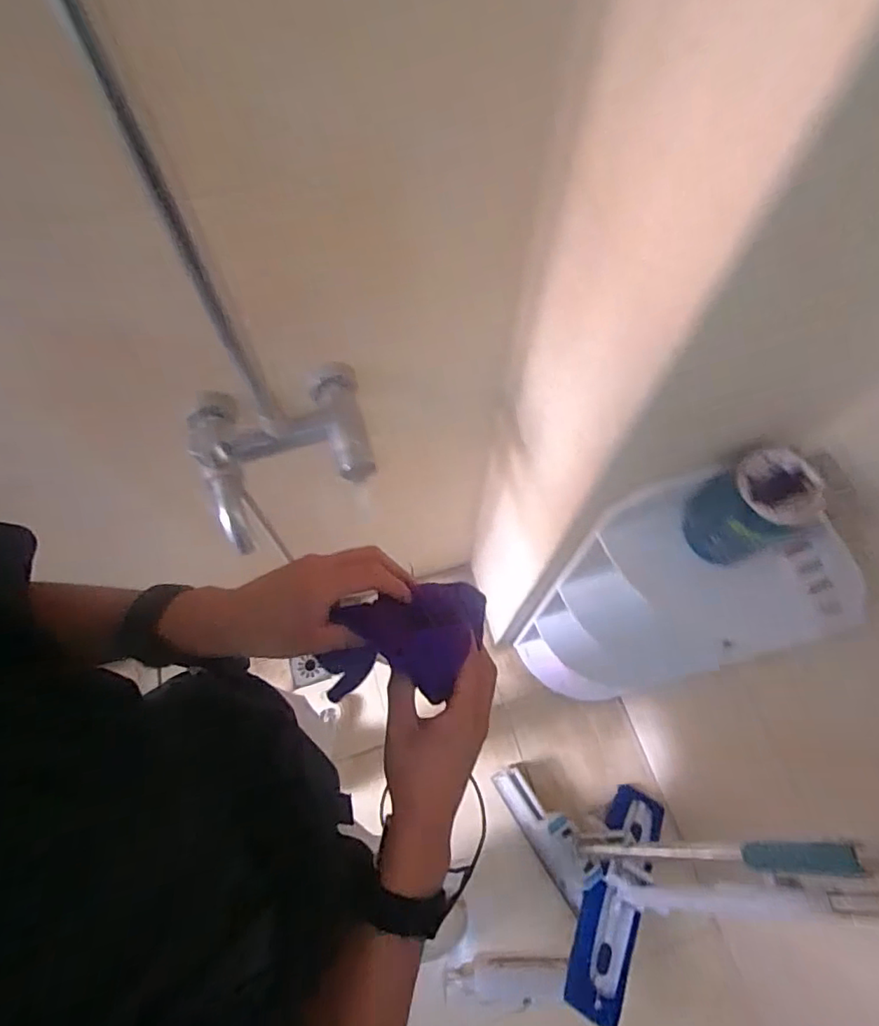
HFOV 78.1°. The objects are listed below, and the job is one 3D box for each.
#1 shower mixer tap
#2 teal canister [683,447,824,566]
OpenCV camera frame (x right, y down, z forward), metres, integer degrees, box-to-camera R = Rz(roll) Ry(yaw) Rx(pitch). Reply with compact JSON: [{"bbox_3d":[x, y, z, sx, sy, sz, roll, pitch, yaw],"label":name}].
[{"bbox_3d":[-0.181,-0.072,0.624,0.198,0.075,0.174,-13,67,-6],"label":"shower mixer tap"},{"bbox_3d":[0.349,-0.004,0.621,0.077,0.151,0.087,-40,72,-16],"label":"teal canister"}]

